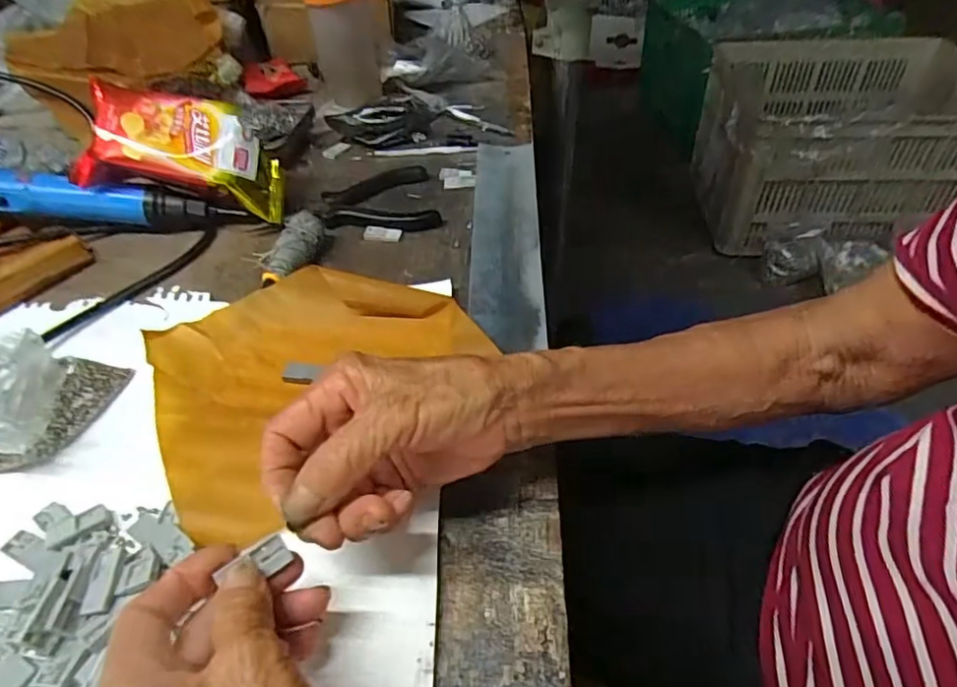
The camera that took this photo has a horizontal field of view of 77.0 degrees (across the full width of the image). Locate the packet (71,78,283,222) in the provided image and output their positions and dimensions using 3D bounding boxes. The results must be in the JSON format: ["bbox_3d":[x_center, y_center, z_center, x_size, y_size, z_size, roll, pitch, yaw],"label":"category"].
[{"bbox_3d":[-0.235,-0.143,0.475,0.152,0.094,0.057,-2,44,1],"label":"packet"}]

